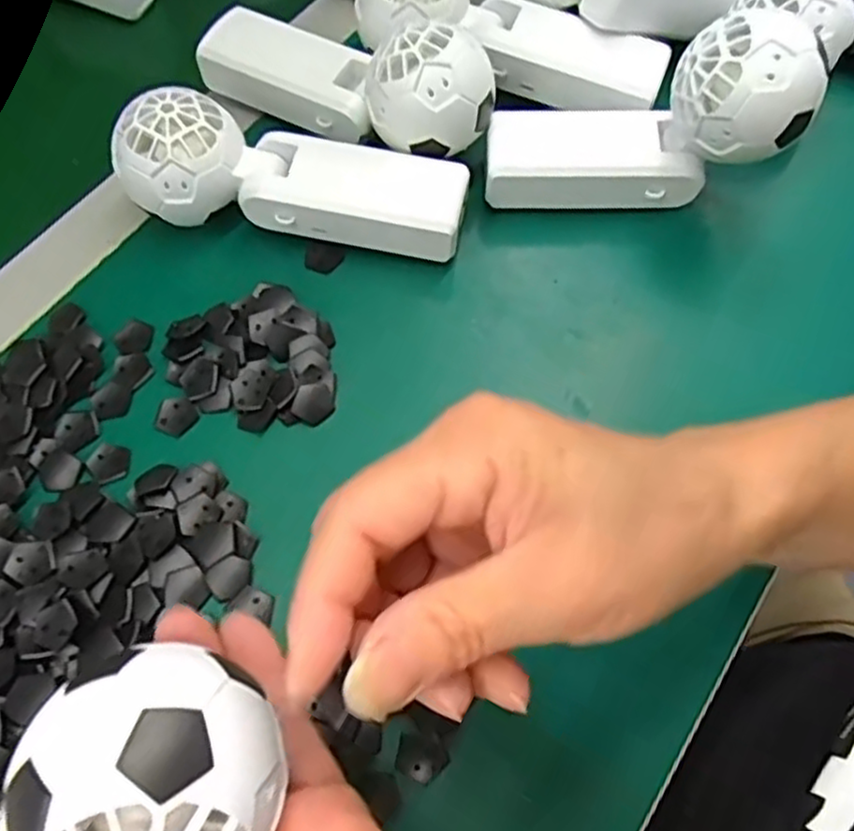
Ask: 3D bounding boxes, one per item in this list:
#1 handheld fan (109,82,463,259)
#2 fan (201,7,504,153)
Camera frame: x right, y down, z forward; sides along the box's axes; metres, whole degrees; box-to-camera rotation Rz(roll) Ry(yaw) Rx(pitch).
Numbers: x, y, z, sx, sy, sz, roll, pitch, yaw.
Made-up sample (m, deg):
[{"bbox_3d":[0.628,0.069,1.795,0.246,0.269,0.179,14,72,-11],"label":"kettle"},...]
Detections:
[{"bbox_3d":[-0.065,-0.117,0.351,0.168,0.057,0.049,6,64,5],"label":"handheld fan"},{"bbox_3d":[-0.045,-0.179,0.374,0.167,0.052,0.051,23,66,27],"label":"fan"}]

